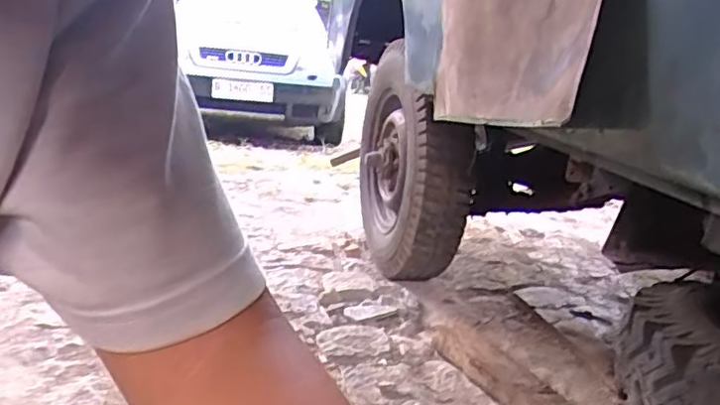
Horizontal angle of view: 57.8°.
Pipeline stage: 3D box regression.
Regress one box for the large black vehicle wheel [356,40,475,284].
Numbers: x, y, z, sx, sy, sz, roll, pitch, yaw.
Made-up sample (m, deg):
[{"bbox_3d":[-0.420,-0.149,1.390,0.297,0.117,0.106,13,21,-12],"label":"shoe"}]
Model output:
[{"bbox_3d":[0.158,-0.060,1.889,0.192,0.620,0.616,3,14,-16],"label":"large black vehicle wheel"}]

